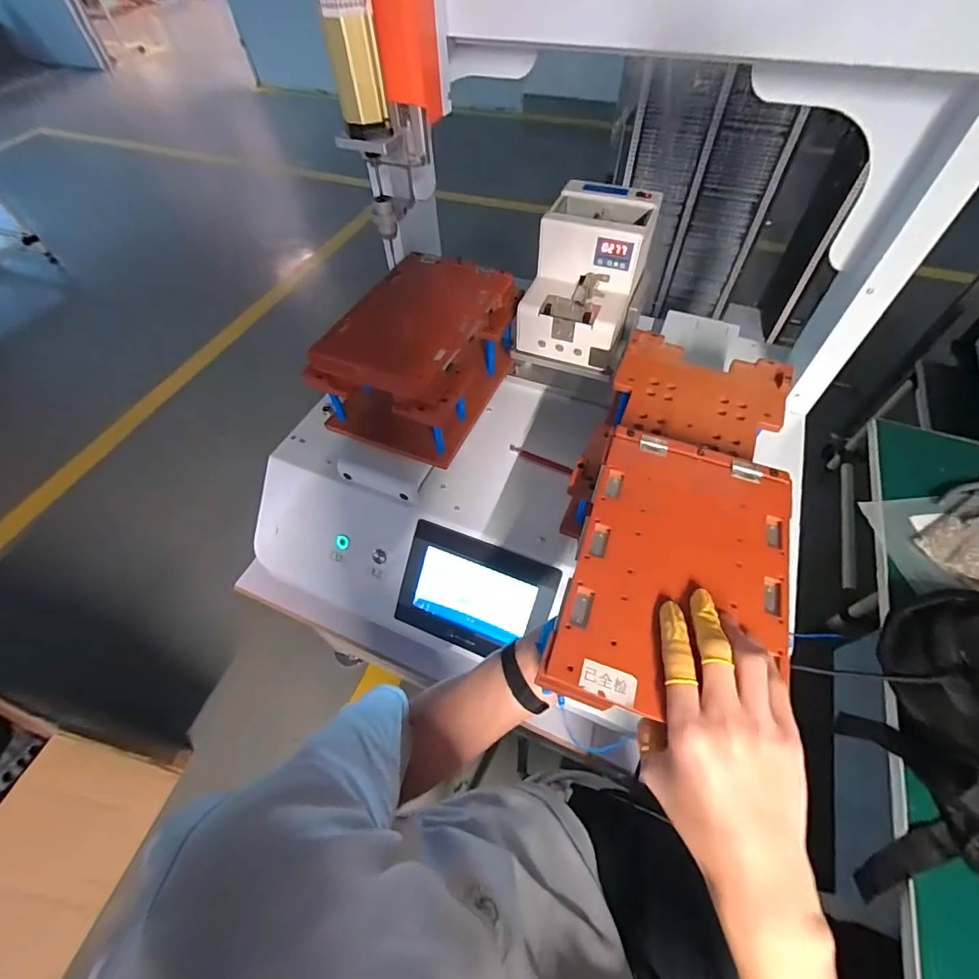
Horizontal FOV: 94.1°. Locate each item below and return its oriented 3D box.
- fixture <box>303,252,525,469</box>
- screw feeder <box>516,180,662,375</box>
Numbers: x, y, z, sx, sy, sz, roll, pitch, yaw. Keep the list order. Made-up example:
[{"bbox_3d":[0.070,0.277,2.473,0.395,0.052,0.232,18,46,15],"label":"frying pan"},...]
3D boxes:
[{"bbox_3d":[-0.092,-0.189,0.642,0.183,0.141,0.263,22,59,16],"label":"fixture"},{"bbox_3d":[0.135,-0.286,0.613,0.141,0.145,0.187,18,58,14],"label":"screw feeder"}]

